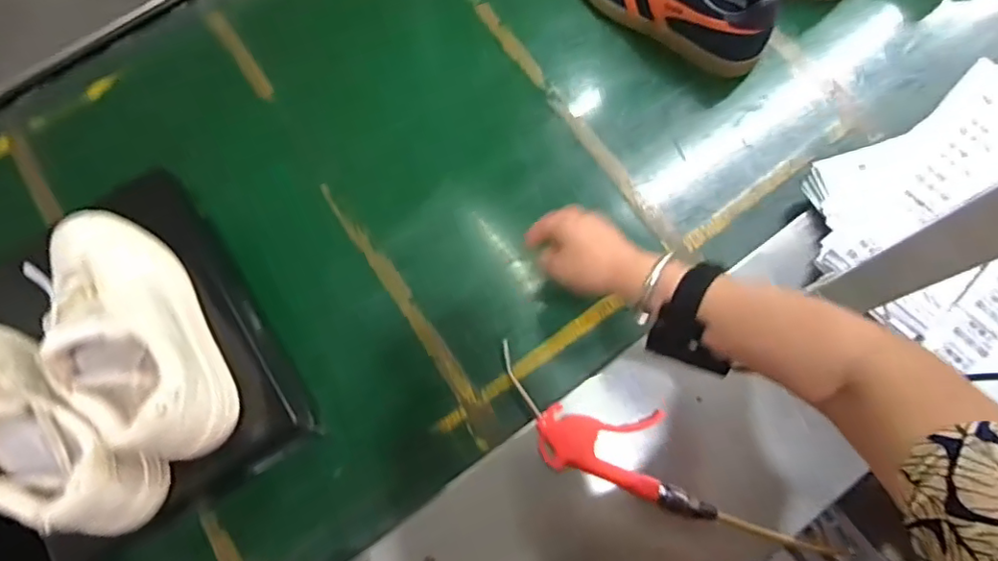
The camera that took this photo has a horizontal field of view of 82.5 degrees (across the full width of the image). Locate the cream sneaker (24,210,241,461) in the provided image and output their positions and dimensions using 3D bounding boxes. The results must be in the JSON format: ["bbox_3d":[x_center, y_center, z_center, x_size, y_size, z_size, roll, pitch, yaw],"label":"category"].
[{"bbox_3d":[-0.327,0.033,0.487,0.087,0.118,0.251,-31,75,-7],"label":"cream sneaker"}]

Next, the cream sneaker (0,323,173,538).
[{"bbox_3d":[-0.401,0.109,0.470,0.256,0.109,0.084,37,78,12],"label":"cream sneaker"}]

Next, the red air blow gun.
[{"bbox_3d":[0.098,0.156,0.589,0.234,0.041,0.097,20,74,9],"label":"red air blow gun"}]

